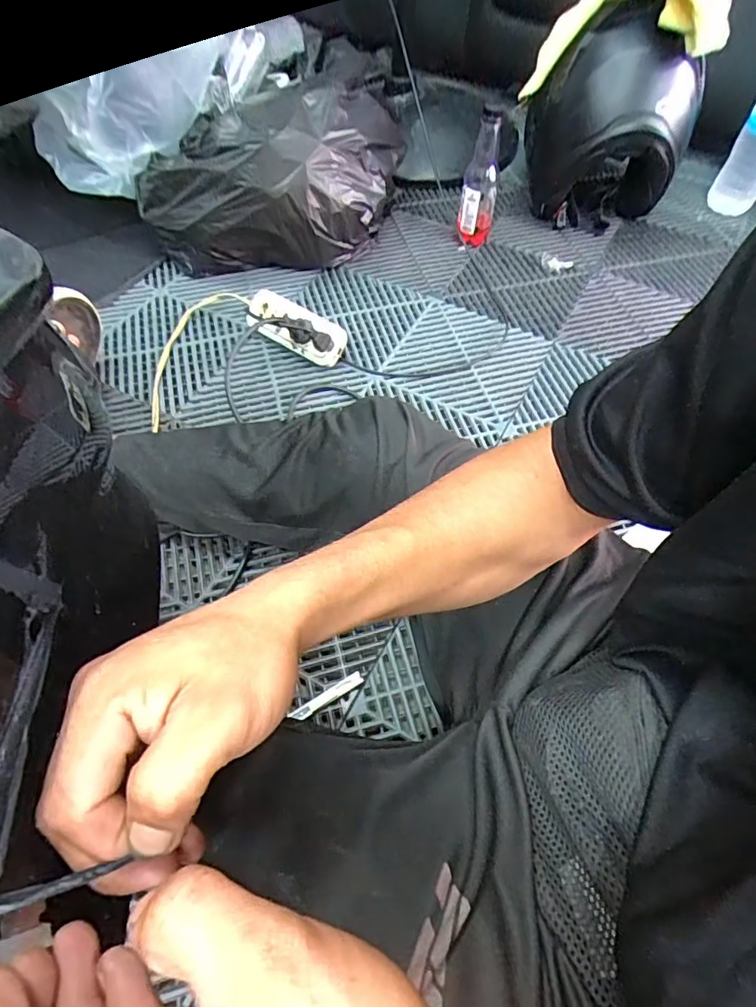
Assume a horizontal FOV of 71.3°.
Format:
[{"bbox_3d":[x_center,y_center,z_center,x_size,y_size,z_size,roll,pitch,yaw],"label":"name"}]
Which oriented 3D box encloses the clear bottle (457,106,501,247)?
[{"bbox_3d":[0.165,-0.514,0.835,0.057,0.186,0.053,10,59,4],"label":"clear bottle"}]

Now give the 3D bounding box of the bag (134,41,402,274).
[{"bbox_3d":[-0.173,-0.503,0.816,0.392,0.214,0.213,2,59,0],"label":"bag"}]

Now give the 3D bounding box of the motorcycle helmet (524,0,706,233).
[{"bbox_3d":[0.375,-0.632,0.868,0.252,0.270,0.215,17,60,9],"label":"motorcycle helmet"}]

